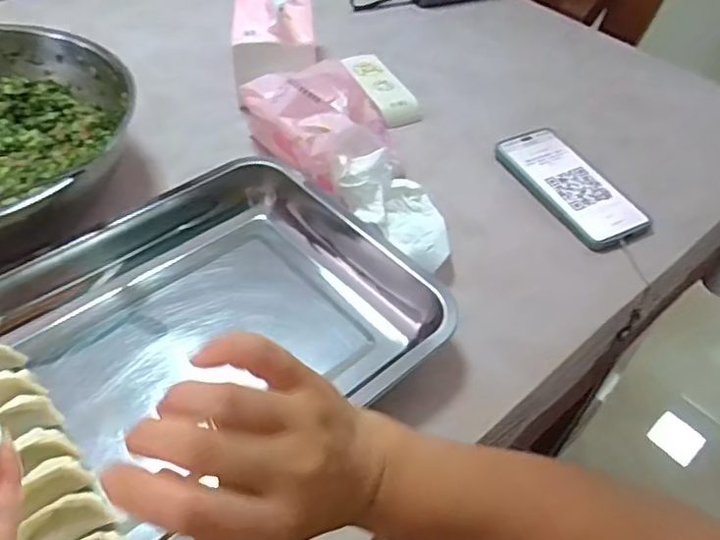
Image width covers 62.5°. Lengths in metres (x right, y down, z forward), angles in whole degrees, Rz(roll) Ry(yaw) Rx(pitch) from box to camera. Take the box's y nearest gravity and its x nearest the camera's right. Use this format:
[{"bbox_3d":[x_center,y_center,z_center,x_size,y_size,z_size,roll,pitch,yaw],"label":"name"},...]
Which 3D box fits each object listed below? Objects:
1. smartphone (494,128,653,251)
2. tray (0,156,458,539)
[{"bbox_3d":[0.214,-0.088,0.602,0.084,0.011,0.169,-19,53,-18],"label":"smartphone"},{"bbox_3d":[-0.137,0.050,0.442,0.338,0.063,0.283,-33,58,-29],"label":"tray"}]

